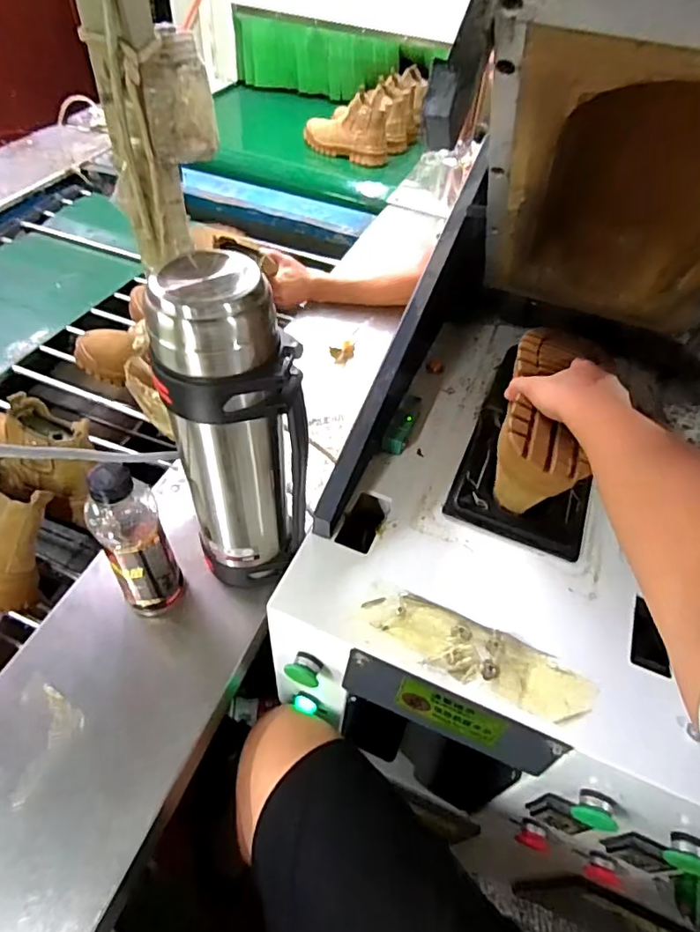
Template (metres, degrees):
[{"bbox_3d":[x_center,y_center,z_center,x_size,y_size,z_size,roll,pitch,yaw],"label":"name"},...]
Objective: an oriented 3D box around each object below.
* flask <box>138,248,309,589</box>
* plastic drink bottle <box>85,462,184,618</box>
[{"bbox_3d":[-0.111,-0.012,0.554,0.127,0.384,0.099,-9,53,-12],"label":"flask"},{"bbox_3d":[-0.232,0.093,0.594,0.068,0.236,0.059,-6,53,-10],"label":"plastic drink bottle"}]

